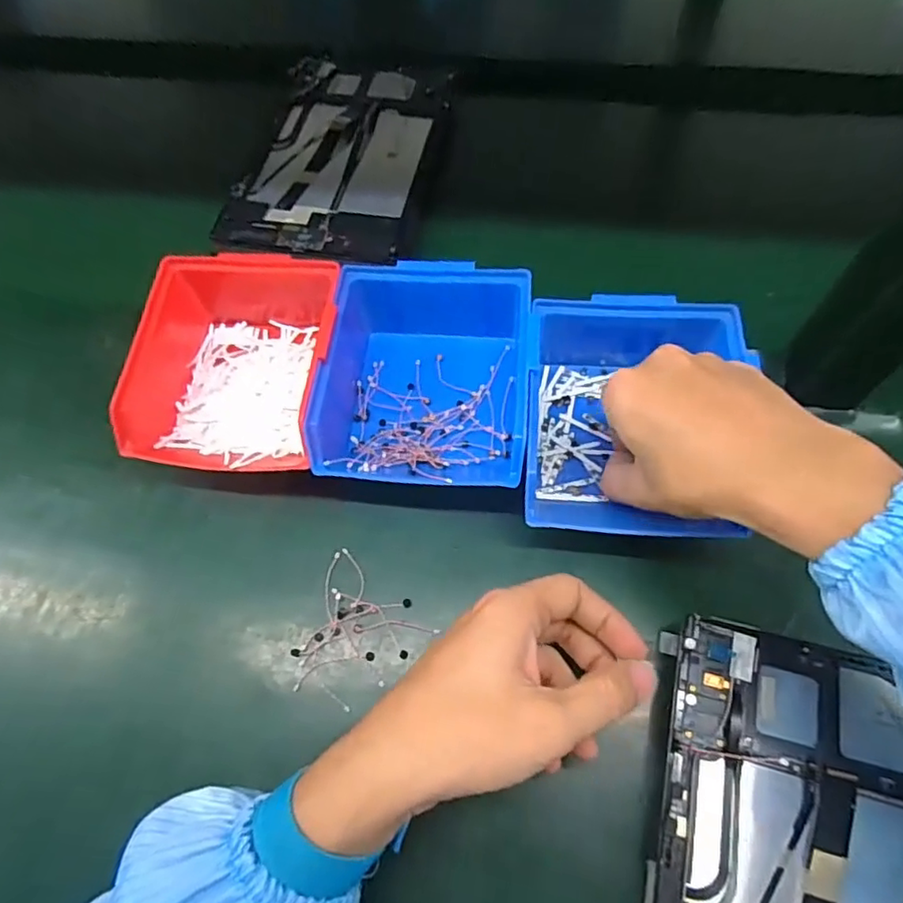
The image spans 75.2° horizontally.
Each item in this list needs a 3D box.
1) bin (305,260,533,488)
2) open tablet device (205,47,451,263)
[{"bbox_3d":[-0.015,-0.046,0.368,0.124,0.060,0.140,3,69,2],"label":"bin"},{"bbox_3d":[-0.092,-0.257,0.494,0.149,0.009,0.242,10,63,7],"label":"open tablet device"}]

